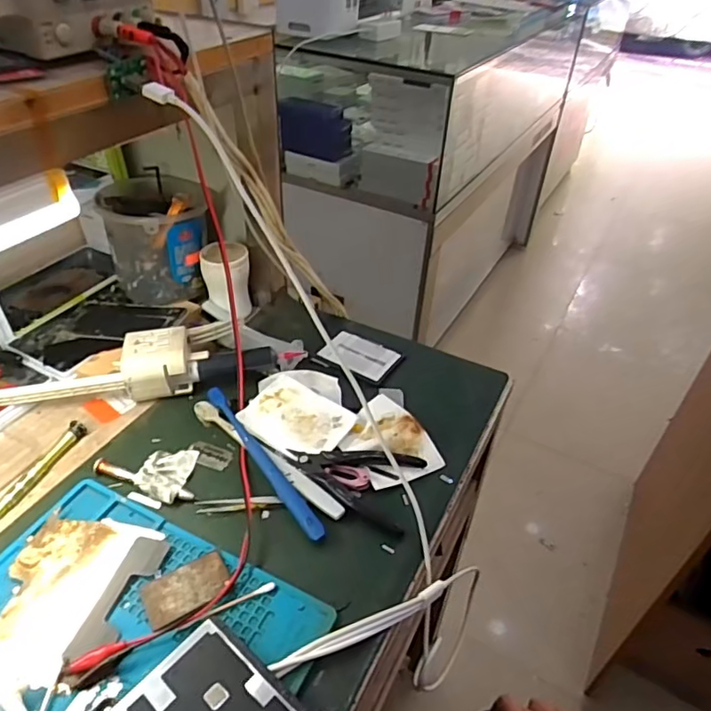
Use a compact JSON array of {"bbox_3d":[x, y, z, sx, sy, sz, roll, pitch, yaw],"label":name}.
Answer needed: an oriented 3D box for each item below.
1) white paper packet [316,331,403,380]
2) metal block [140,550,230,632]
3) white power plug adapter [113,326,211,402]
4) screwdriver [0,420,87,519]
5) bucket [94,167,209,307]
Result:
[{"bbox_3d":[0.006,-0.001,0.616,0.078,0.006,0.056,26,45,25],"label":"white paper packet"},{"bbox_3d":[-0.124,0.172,0.407,0.061,0.005,0.039,-21,45,-26],"label":"metal block"},{"bbox_3d":[-0.194,0.010,0.563,0.079,0.053,0.063,-9,41,-14],"label":"white power plug adapter"},{"bbox_3d":[-0.280,0.104,0.476,0.016,0.013,0.125,12,41,11],"label":"screwdriver"},{"bbox_3d":[-0.237,-0.138,0.668,0.108,0.127,0.122,-4,40,-8],"label":"bucket"}]

